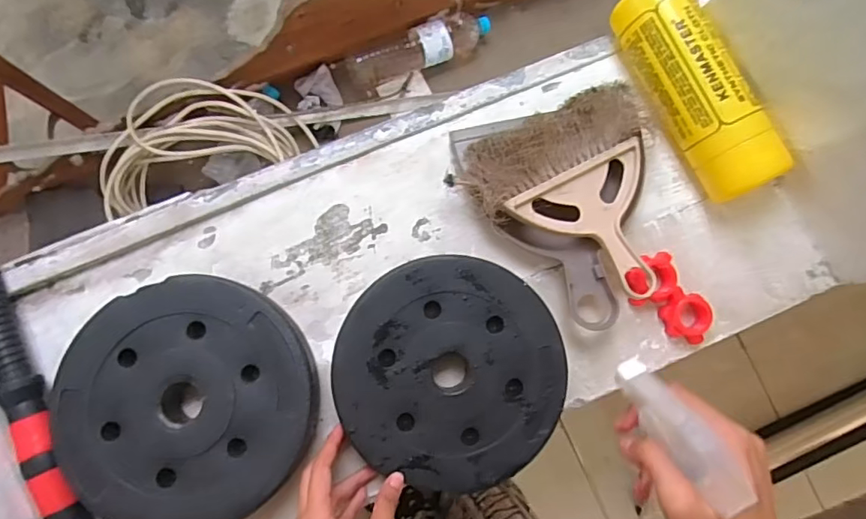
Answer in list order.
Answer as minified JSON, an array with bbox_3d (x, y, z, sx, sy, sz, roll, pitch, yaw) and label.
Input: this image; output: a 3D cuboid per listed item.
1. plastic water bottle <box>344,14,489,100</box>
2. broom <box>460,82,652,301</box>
[{"bbox_3d":[-0.026,-0.444,1.150,0.320,0.083,0.094,-30,87,-7],"label":"plastic water bottle"},{"bbox_3d":[0.129,-0.051,0.454,0.163,0.024,0.162,-28,87,-7],"label":"broom"}]

